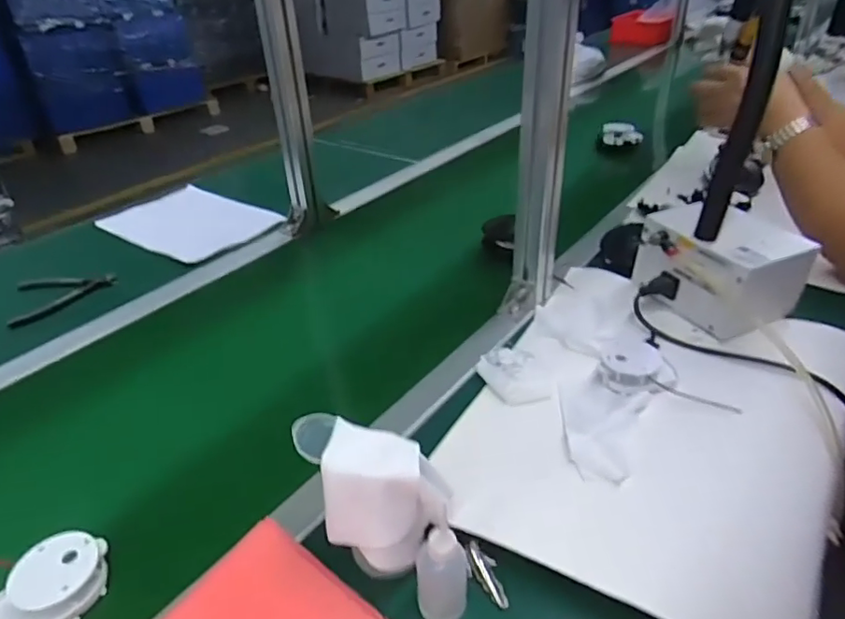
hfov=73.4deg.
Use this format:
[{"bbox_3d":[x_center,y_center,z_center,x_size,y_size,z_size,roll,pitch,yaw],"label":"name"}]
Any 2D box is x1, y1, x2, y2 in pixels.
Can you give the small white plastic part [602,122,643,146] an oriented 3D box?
[{"bbox_3d":[0.436,-0.383,1.235,0.084,0.044,0.031,10,35,17],"label":"small white plastic part"}]

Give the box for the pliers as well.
[{"bbox_3d":[-0.525,-0.020,0.835,0.129,0.020,0.108,-14,35,-17],"label":"pliers"}]

